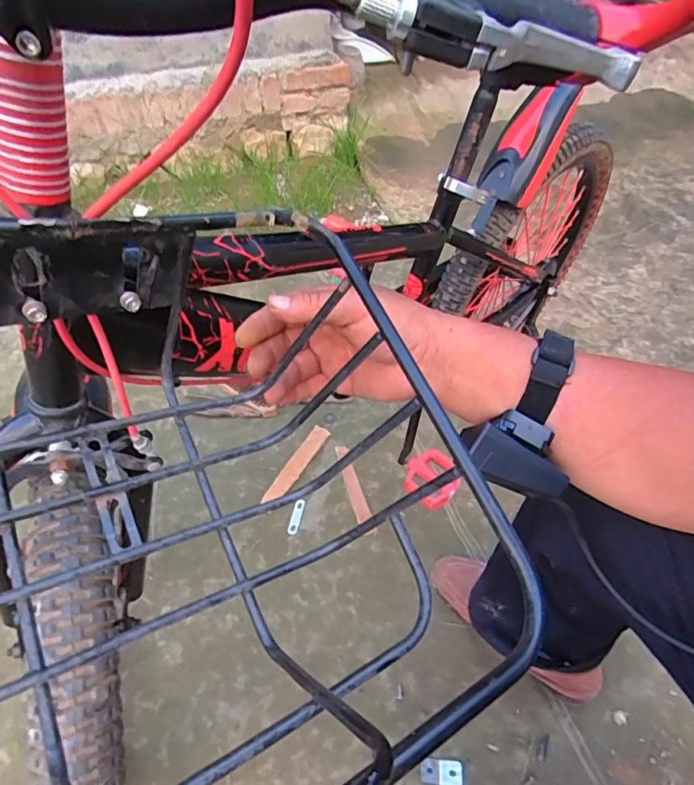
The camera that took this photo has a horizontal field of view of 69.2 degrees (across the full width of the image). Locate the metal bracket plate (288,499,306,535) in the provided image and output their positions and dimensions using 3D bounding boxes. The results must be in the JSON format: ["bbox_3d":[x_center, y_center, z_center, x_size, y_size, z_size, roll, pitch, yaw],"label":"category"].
[{"bbox_3d":[-0.088,0.216,0.880,0.018,0.006,0.066,15,54,-1],"label":"metal bracket plate"}]

